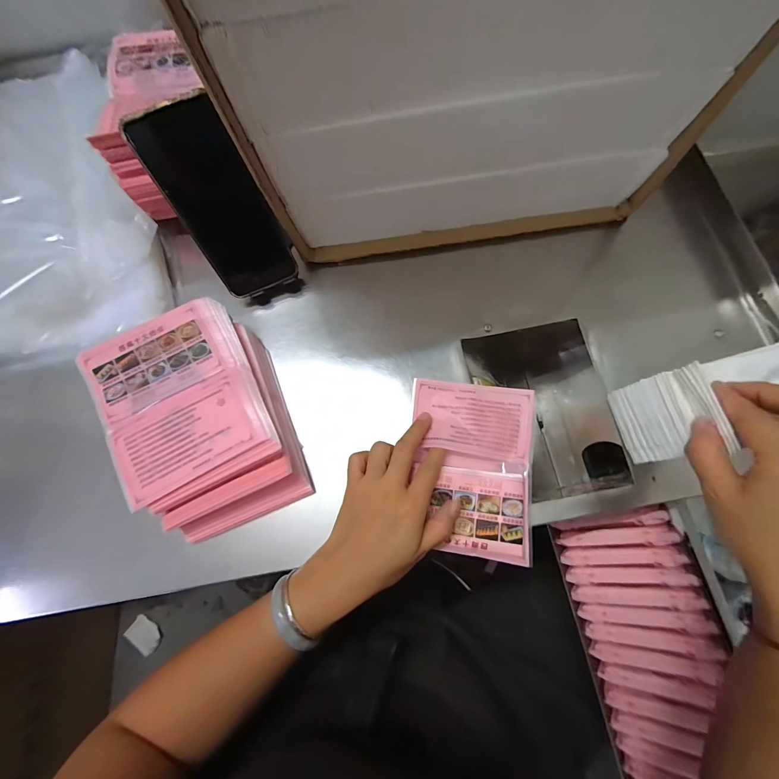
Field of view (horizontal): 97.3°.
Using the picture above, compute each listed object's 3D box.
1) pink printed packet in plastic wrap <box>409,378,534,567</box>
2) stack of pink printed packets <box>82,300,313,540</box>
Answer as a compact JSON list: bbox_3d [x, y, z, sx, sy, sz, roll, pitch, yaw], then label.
[{"bbox_3d":[0.076,0.070,0.325,0.113,0.019,0.157,7,75,4],"label":"pink printed packet in plastic wrap"},{"bbox_3d":[-0.178,0.029,0.329,0.144,0.047,0.207,-29,75,-6],"label":"stack of pink printed packets"}]

